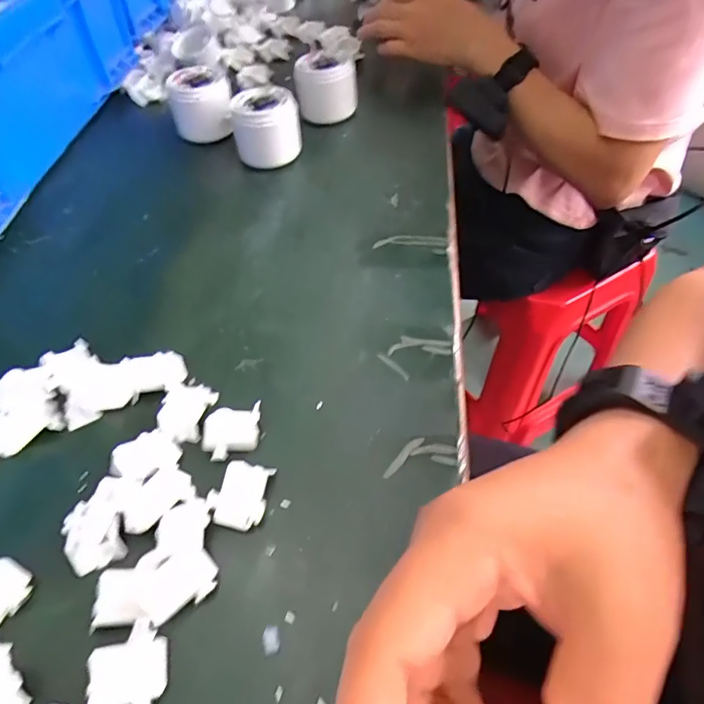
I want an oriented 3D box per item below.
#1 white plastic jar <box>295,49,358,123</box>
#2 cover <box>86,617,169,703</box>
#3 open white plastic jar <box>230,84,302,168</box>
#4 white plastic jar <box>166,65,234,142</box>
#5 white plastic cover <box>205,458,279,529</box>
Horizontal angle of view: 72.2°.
[{"bbox_3d":[-0.027,-0.272,0.495,0.061,0.049,0.048,-5,51,-3],"label":"white plastic jar"},{"bbox_3d":[-0.093,0.133,0.202,0.030,0.004,0.035,0,51,-22],"label":"cover"},{"bbox_3d":[-0.077,-0.206,0.446,0.057,0.055,0.057,-4,51,-2],"label":"open white plastic jar"},{"bbox_3d":[-0.147,-0.241,0.477,0.059,0.054,0.059,-13,52,-9],"label":"white plastic jar"},{"bbox_3d":[-0.057,0.073,0.252,0.029,0.008,0.035,10,52,9],"label":"white plastic cover"}]

